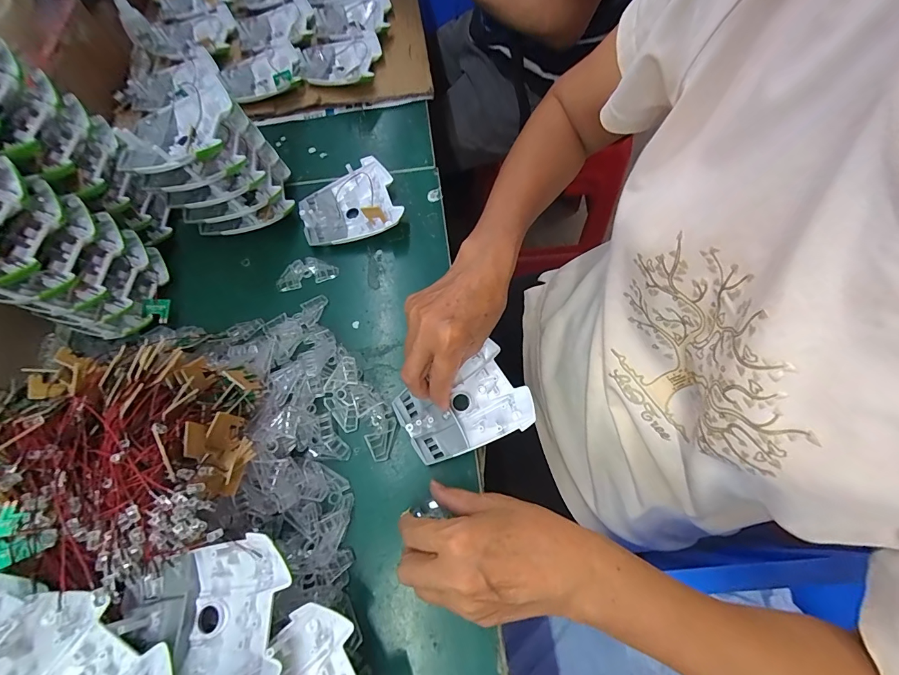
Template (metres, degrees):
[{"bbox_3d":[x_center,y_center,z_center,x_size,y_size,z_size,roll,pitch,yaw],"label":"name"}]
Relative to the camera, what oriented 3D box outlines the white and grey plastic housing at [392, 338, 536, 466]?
[{"bbox_3d":[0.013,0.062,0.347,0.108,0.020,0.079,-27,68,-10],"label":"white and grey plastic housing"}]

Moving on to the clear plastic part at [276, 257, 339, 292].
[{"bbox_3d":[-0.157,-0.072,0.425,0.066,0.007,0.030,-13,66,-4],"label":"clear plastic part"}]

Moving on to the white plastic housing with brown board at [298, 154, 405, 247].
[{"bbox_3d":[-0.112,-0.147,0.441,0.110,0.029,0.090,-26,68,-10],"label":"white plastic housing with brown board"}]

